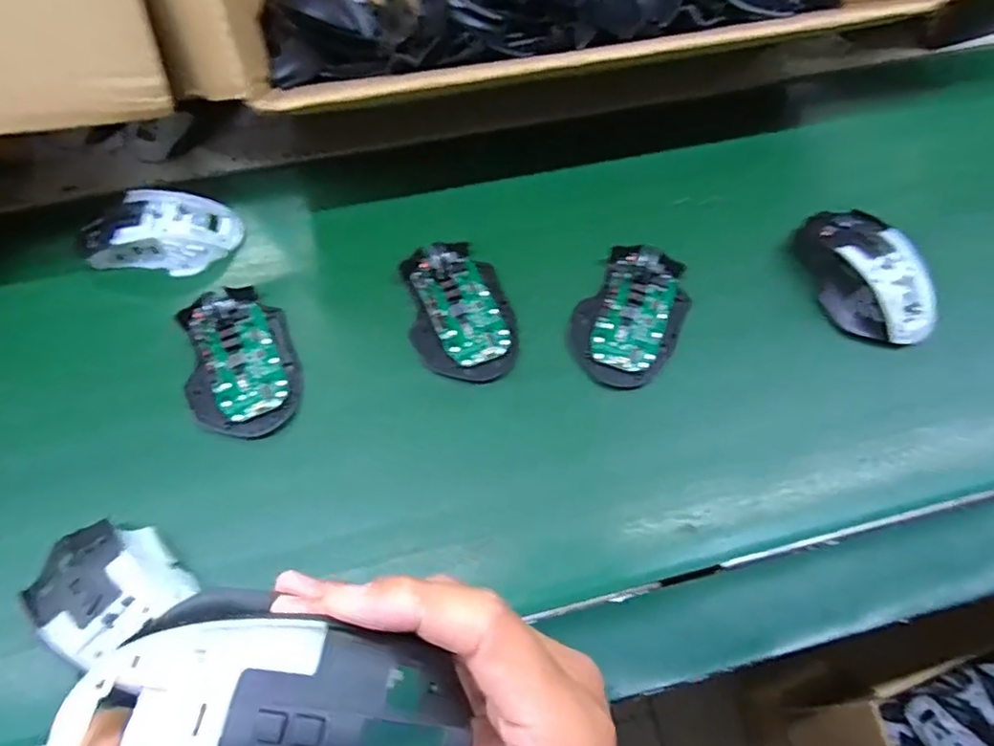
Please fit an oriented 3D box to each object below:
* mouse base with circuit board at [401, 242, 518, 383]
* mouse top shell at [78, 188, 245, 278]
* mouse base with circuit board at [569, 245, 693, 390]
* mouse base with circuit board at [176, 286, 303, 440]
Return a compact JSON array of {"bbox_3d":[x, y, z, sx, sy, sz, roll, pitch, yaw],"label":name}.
[{"bbox_3d":[-0.027,-0.048,0.443,0.071,0.030,0.106,-9,65,-6],"label":"mouse base with circuit board"},{"bbox_3d":[-0.255,-0.110,0.463,0.107,0.034,0.062,2,64,-1],"label":"mouse top shell"},{"bbox_3d":[0.098,-0.044,0.438,0.071,0.030,0.108,25,66,10],"label":"mouse base with circuit board"},{"bbox_3d":[-0.177,-0.008,0.419,0.072,0.031,0.107,-18,66,-11],"label":"mouse base with circuit board"}]

